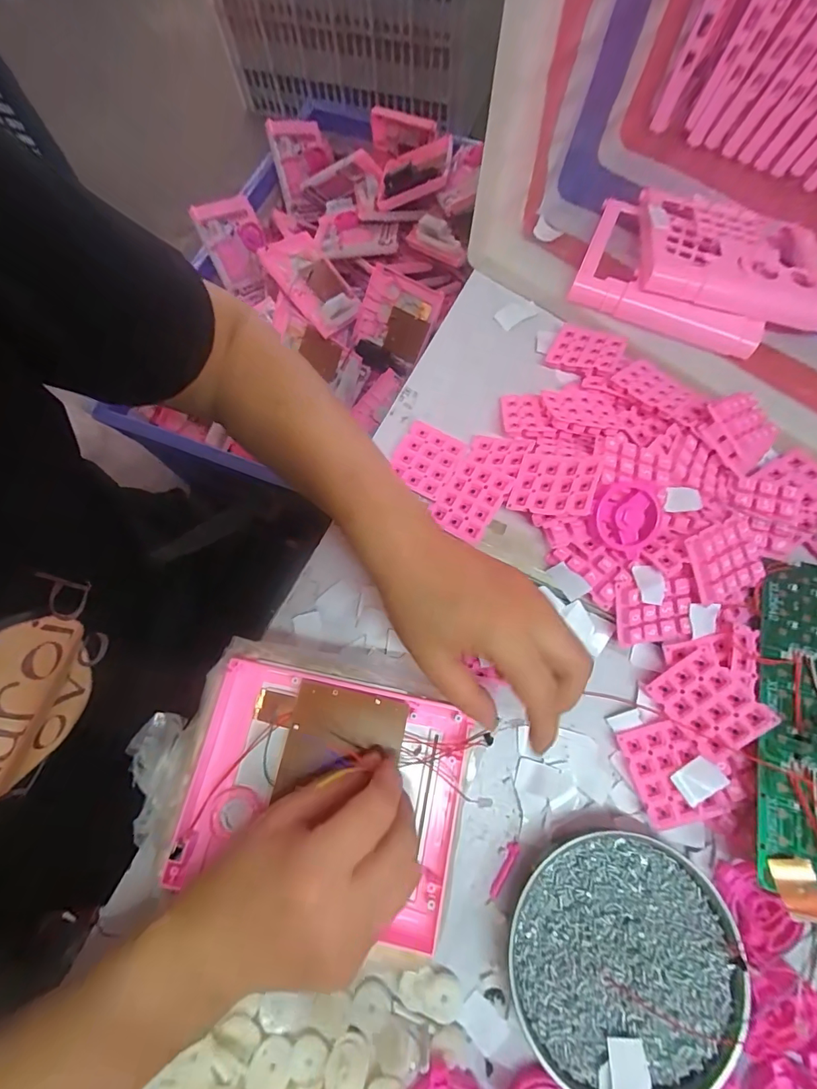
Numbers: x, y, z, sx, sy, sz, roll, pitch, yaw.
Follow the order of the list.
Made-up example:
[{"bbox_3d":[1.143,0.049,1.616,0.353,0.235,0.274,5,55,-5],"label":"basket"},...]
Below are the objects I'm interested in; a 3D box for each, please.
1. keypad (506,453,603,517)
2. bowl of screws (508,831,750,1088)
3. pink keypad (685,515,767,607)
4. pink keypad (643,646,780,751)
[{"bbox_3d":[0.107,-0.044,0.321,0.058,0.005,0.050,14,67,38],"label":"keypad"},{"bbox_3d":[0.129,0.251,0.267,0.124,0.023,0.132,0,73,2],"label":"bowl of screws"},{"bbox_3d":[0.225,0.012,0.313,0.053,0.011,0.050,-21,89,-14],"label":"pink keypad"},{"bbox_3d":[0.203,0.107,0.301,0.051,0.004,0.059,-41,59,11],"label":"pink keypad"}]

